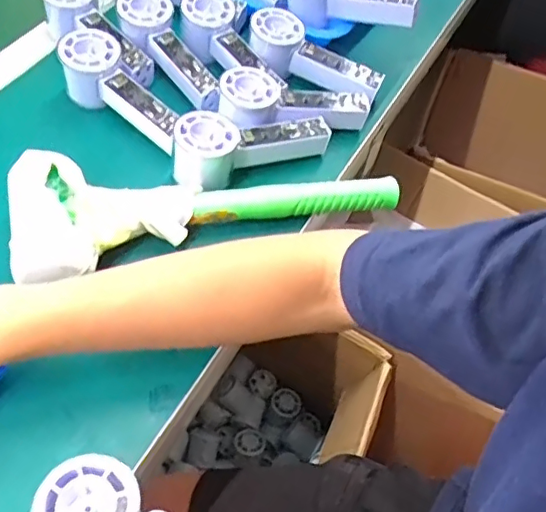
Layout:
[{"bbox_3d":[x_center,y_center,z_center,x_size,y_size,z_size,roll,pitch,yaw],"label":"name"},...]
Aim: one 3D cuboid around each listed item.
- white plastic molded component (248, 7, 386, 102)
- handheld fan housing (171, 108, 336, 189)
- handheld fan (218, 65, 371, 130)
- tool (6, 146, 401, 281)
[{"bbox_3d":[0.043,-0.210,0.616,0.150,0.044,0.058,26,57,-3],"label":"white plastic molded component"},{"bbox_3d":[-0.020,-0.112,0.538,0.152,0.049,0.054,-22,60,-19],"label":"handheld fan housing"},{"bbox_3d":[0.021,-0.154,0.570,0.150,0.032,0.049,2,55,-19],"label":"handheld fan"},{"bbox_3d":[-0.057,-0.059,0.495,0.329,0.053,0.111,-15,59,-15],"label":"tool"}]

